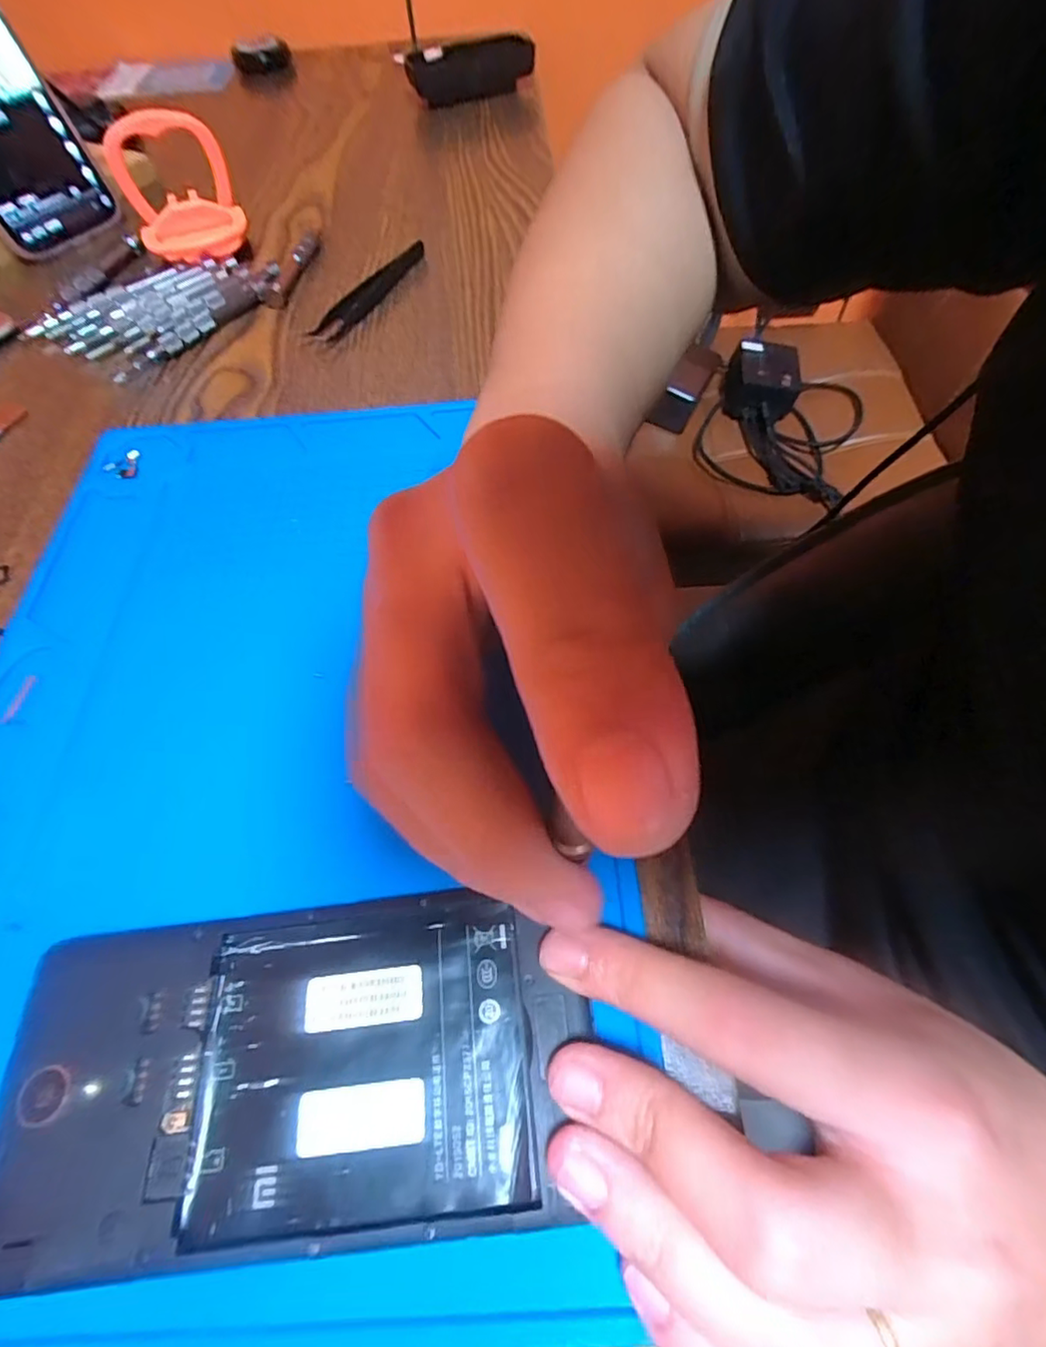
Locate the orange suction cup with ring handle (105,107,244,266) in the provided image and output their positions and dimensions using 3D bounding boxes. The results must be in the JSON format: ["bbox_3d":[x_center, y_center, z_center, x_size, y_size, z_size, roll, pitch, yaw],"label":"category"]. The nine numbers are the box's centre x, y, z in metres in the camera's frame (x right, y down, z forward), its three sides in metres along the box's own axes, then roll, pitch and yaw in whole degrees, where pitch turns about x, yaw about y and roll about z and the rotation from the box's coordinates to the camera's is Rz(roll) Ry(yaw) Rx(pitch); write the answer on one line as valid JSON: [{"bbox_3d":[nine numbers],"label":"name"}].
[{"bbox_3d":[-0.206,-0.289,0.348,0.062,0.063,0.044,-23,61,-11],"label":"orange suction cup with ring handle"}]

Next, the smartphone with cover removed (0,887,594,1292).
[{"bbox_3d":[-0.058,0.098,0.146,0.138,0.005,0.071,-6,59,-1],"label":"smartphone with cover removed"}]

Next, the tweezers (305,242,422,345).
[{"bbox_3d":[-0.089,-0.228,0.344,0.015,0.012,0.105,22,63,16],"label":"tweezers"}]

